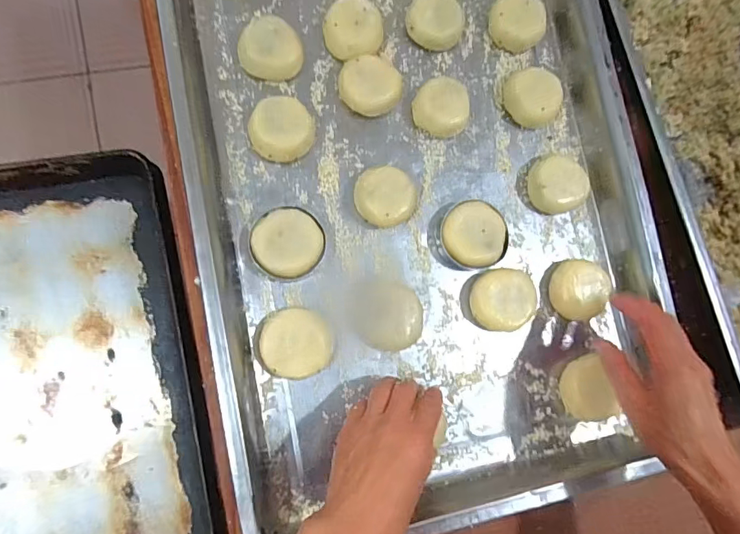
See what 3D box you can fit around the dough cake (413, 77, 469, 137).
[{"bbox_3d":[0.068,-0.149,0.434,0.052,0.021,0.046,30,81,-4],"label":"dough cake"}]

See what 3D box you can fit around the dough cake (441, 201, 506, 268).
[{"bbox_3d":[0.094,-0.029,0.422,0.052,0.023,0.058,-18,87,-9],"label":"dough cake"}]

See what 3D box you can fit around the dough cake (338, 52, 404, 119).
[{"bbox_3d":[0.001,-0.164,0.420,0.055,0.019,0.046,-3,85,-8],"label":"dough cake"}]

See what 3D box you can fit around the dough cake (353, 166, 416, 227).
[{"bbox_3d":[0.014,-0.062,0.412,0.054,0.020,0.050,1,84,-8],"label":"dough cake"}]

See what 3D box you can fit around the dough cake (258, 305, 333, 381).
[{"bbox_3d":[-0.064,0.066,0.399,0.057,0.009,0.057,-8,85,-9],"label":"dough cake"}]

